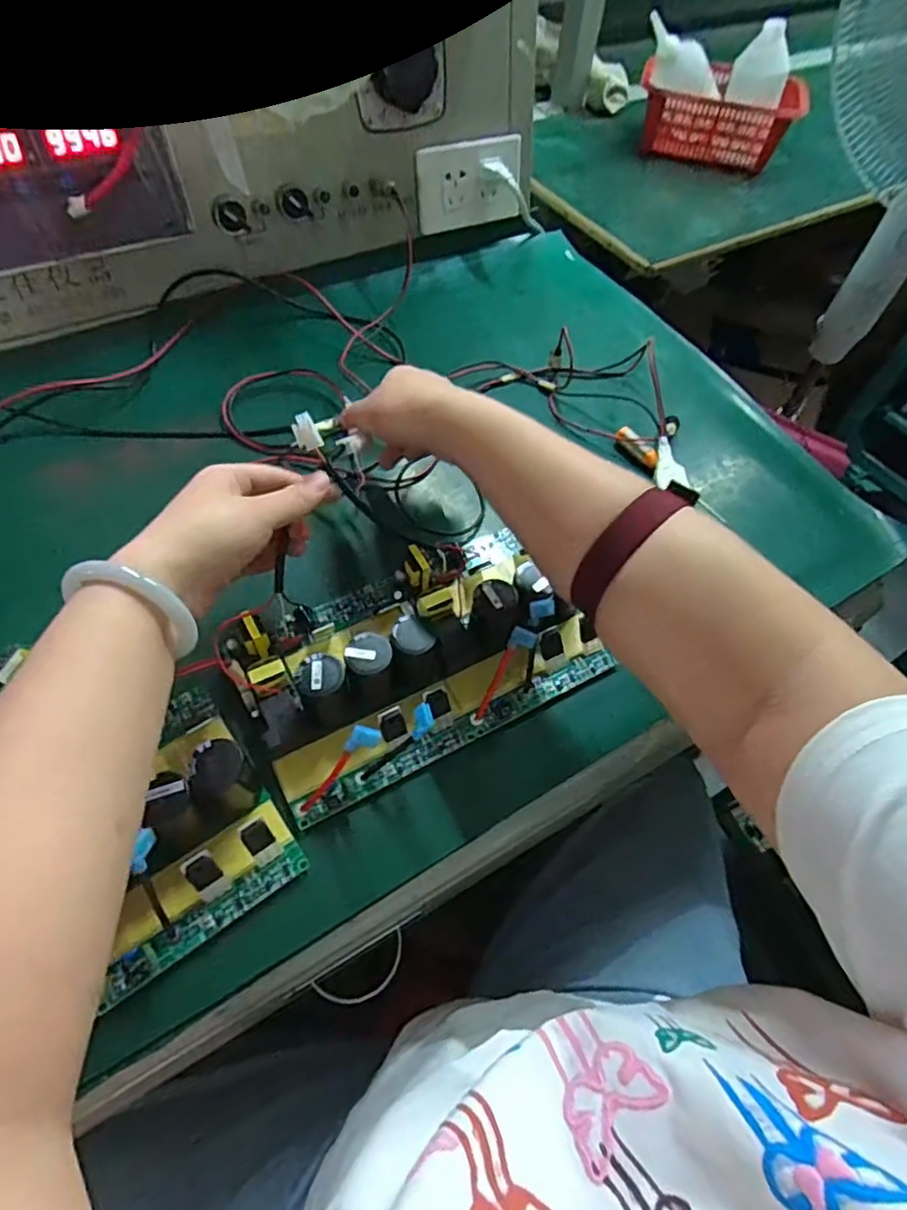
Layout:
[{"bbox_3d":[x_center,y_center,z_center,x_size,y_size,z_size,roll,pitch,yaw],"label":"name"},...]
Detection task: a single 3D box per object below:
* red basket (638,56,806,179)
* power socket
[{"bbox_3d":[0.364,-0.673,0.896,0.215,0.107,0.074,12,57,3],"label":"red basket"},{"bbox_3d":[0.019,-0.434,0.660,0.118,0.074,0.013,-23,45,-18],"label":"power socket"}]

